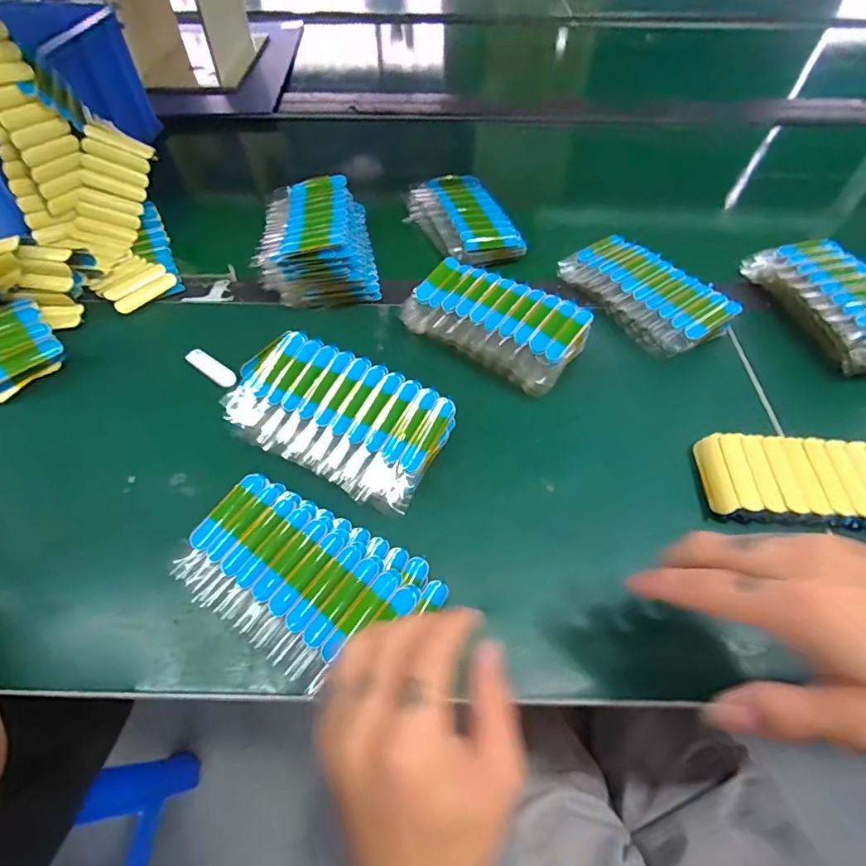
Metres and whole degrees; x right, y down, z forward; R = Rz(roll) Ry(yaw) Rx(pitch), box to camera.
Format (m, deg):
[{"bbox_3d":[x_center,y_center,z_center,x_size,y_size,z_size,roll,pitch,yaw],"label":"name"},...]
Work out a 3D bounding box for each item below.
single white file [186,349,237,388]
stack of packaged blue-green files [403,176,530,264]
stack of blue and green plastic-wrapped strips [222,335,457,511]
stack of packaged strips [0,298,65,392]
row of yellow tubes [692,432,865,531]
[{"bbox_3d":[-0.195,-0.058,0.417,0.058,0.004,0.017,32,61,20],"label":"single white file"},{"bbox_3d":[0.031,-0.244,0.538,0.096,0.027,0.153,-13,56,-9],"label":"stack of packaged blue-green files"},{"bbox_3d":[-0.086,-0.023,0.372,0.194,0.036,0.100,23,58,15],"label":"stack of blue and green plastic-wrapped strips"},{"bbox_3d":[-0.368,-0.080,0.413,0.061,0.012,0.078,-32,74,-31],"label":"stack of packaged strips"},{"bbox_3d":[0.275,0.035,0.342,0.148,0.021,0.065,2,55,1],"label":"row of yellow tubes"}]

